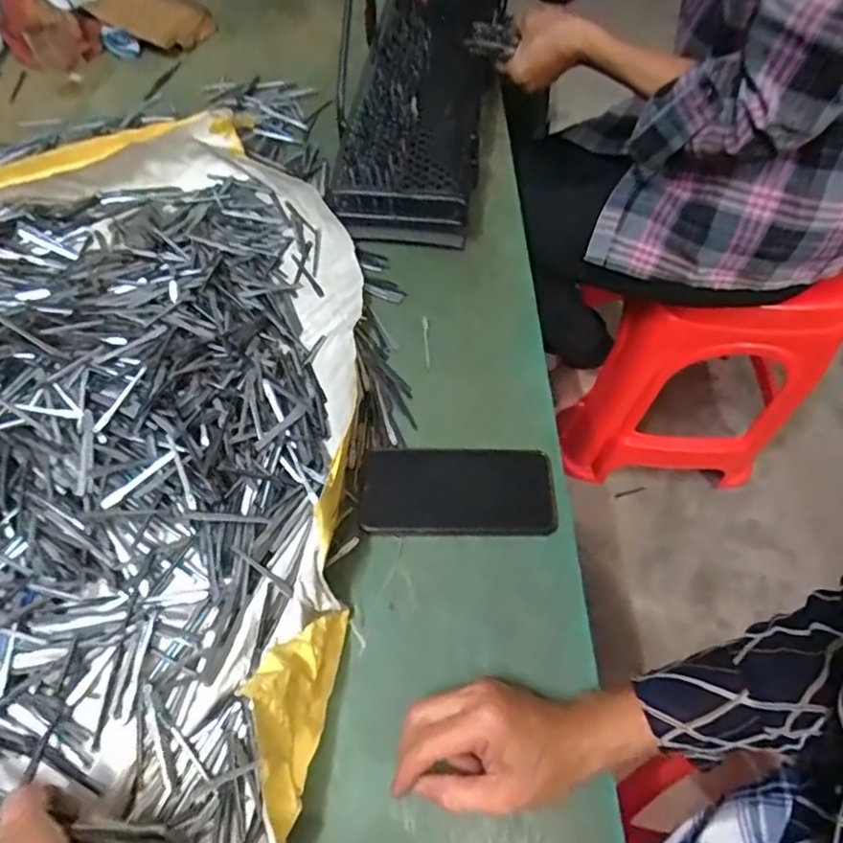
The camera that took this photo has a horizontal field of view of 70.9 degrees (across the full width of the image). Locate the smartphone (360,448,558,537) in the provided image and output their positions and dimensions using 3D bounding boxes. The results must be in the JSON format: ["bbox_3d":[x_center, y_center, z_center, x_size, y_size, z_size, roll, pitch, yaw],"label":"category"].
[{"bbox_3d":[0.032,0.056,0.498,0.157,0.016,0.076,0,59,0],"label":"smartphone"}]

